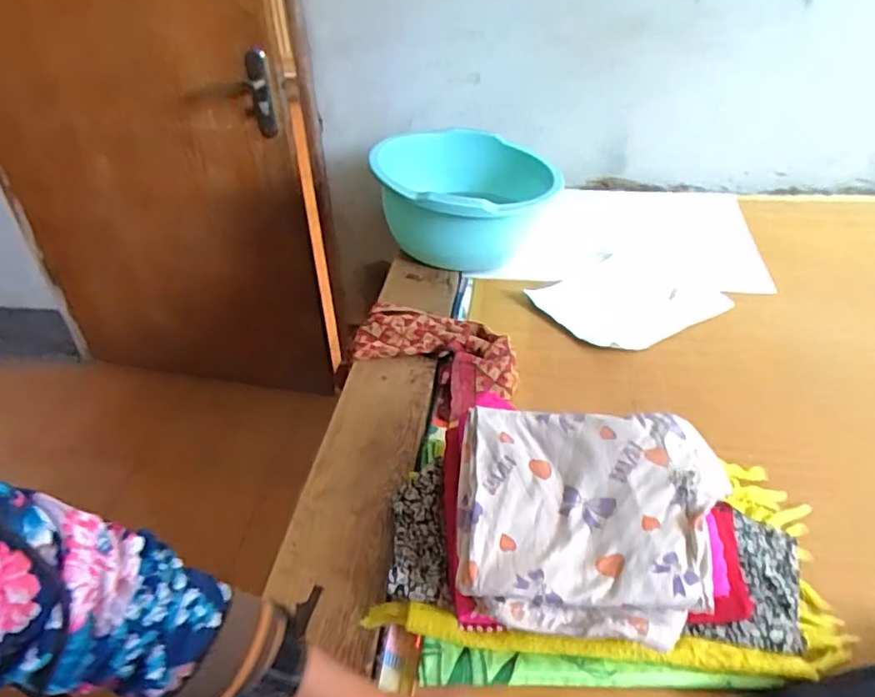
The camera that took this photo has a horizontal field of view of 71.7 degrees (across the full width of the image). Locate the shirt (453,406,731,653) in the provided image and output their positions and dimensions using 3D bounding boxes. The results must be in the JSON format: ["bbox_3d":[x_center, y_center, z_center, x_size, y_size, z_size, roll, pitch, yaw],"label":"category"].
[{"bbox_3d":[0.158,0.165,0.613,0.273,0.055,0.231,3,38,7],"label":"shirt"}]

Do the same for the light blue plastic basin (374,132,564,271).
[{"bbox_3d":[0.045,-0.288,1.183,0.336,0.176,0.306,-2,37,1],"label":"light blue plastic basin"}]

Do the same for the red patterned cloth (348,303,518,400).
[{"bbox_3d":[-0.002,-0.001,0.988,0.286,0.047,0.144,12,40,19],"label":"red patterned cloth"}]

